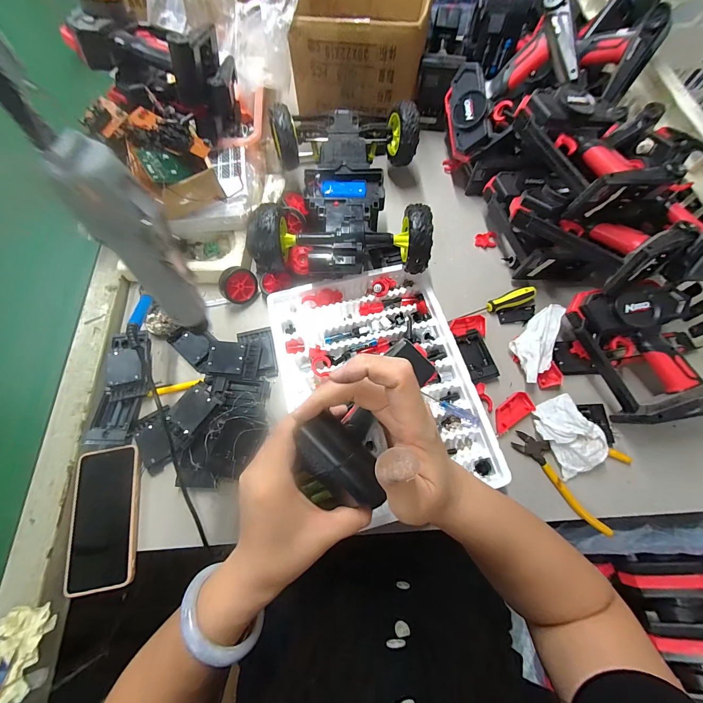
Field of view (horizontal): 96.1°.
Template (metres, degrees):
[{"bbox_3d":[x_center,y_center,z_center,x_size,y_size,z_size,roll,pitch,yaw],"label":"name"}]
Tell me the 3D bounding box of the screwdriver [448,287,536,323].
[{"bbox_3d":[0.226,-0.076,0.509,0.148,0.022,0.023,-16,69,-6],"label":"screwdriver"}]

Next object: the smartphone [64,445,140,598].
[{"bbox_3d":[-0.313,0.209,0.403,0.079,0.016,0.162,-9,69,-4],"label":"smartphone"}]

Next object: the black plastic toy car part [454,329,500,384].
[{"bbox_3d":[0.191,0.007,0.484,0.045,0.013,0.078,-13,69,-5],"label":"black plastic toy car part"}]

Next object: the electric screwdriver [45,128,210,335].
[{"bbox_3d":[-0.144,-0.065,0.238,0.035,0.174,0.042,38,73,14],"label":"electric screwdriver"}]

